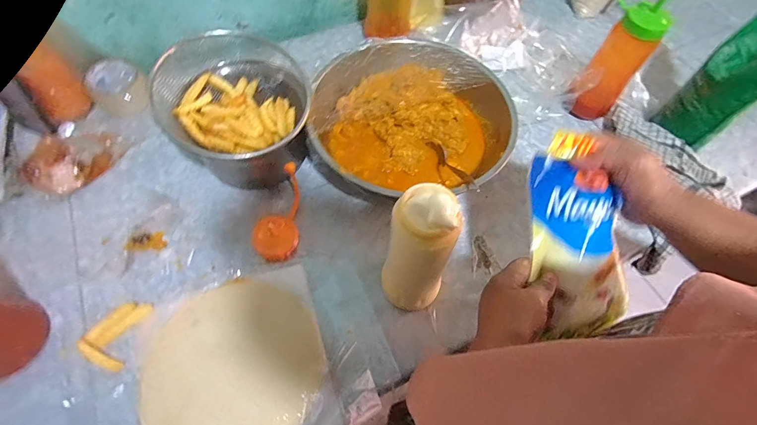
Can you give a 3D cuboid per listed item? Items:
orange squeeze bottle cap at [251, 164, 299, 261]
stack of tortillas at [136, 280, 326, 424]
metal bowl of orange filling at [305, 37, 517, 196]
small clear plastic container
[{"bbox_3d":[-0.140,-0.010,0.509,0.059,0.043,0.143,0,63,-4],"label":"orange squeeze bottle cap"},{"bbox_3d":[-0.164,0.172,0.422,0.190,0.016,0.189,-22,66,-14],"label":"stack of tortillas"},{"bbox_3d":[0.044,-0.137,0.553,0.295,0.078,0.266,-18,65,-12],"label":"metal bowl of orange filling"},{"bbox_3d":[-0.414,-0.201,0.594,0.084,0.044,0.074,23,64,8],"label":"small clear plastic container"}]

